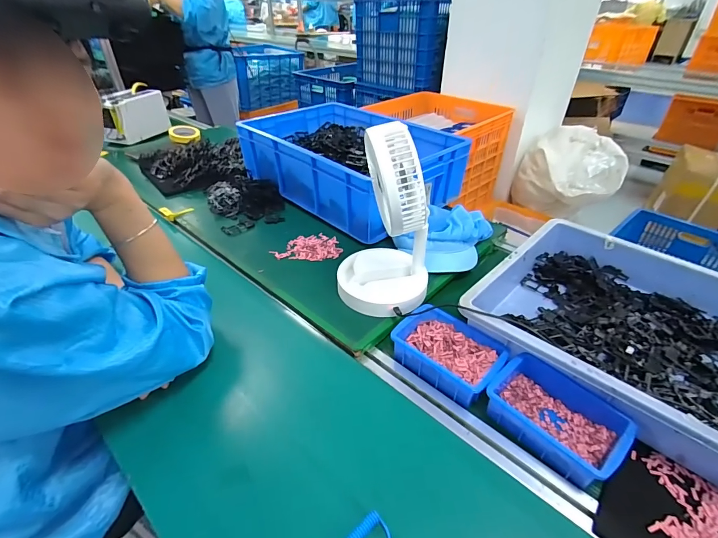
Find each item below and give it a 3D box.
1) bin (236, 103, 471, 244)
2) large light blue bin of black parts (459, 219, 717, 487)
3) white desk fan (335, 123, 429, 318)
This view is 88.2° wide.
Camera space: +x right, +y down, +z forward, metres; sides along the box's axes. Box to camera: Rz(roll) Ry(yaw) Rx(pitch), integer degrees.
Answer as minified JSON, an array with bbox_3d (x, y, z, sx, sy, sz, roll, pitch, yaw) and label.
[{"bbox_3d":[-0.022,-0.284,0.970,0.356,0.154,0.514,-30,46,-33],"label":"bin"},{"bbox_3d":[0.467,0.111,0.513,0.363,0.103,0.556,-29,46,-32],"label":"large light blue bin of black parts"},{"bbox_3d":[0.043,-0.083,0.594,0.155,0.274,0.166,1,37,2],"label":"white desk fan"}]

